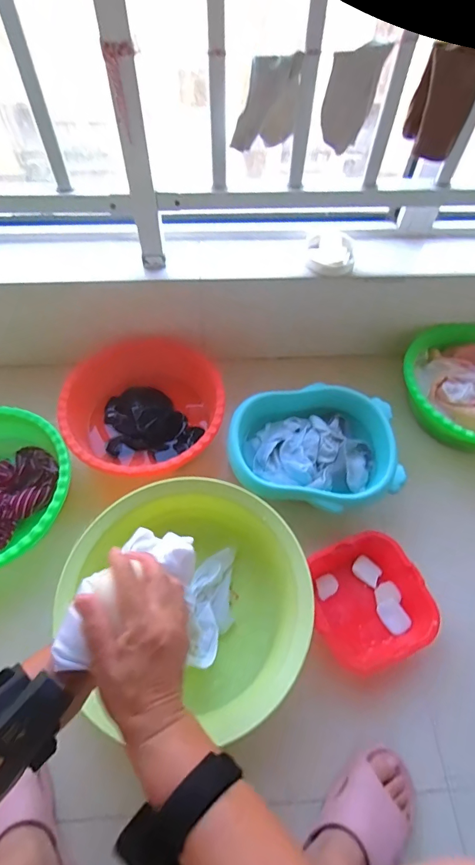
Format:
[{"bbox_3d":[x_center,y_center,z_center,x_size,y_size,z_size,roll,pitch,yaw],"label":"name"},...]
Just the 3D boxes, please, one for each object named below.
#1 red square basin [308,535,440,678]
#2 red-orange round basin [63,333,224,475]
[{"bbox_3d":[0.210,0.273,0.677,0.188,0.054,0.181,-20,59,-12],"label":"red square basin"},{"bbox_3d":[-0.178,-0.039,0.811,0.293,0.098,0.297,0,57,0],"label":"red-orange round basin"}]

